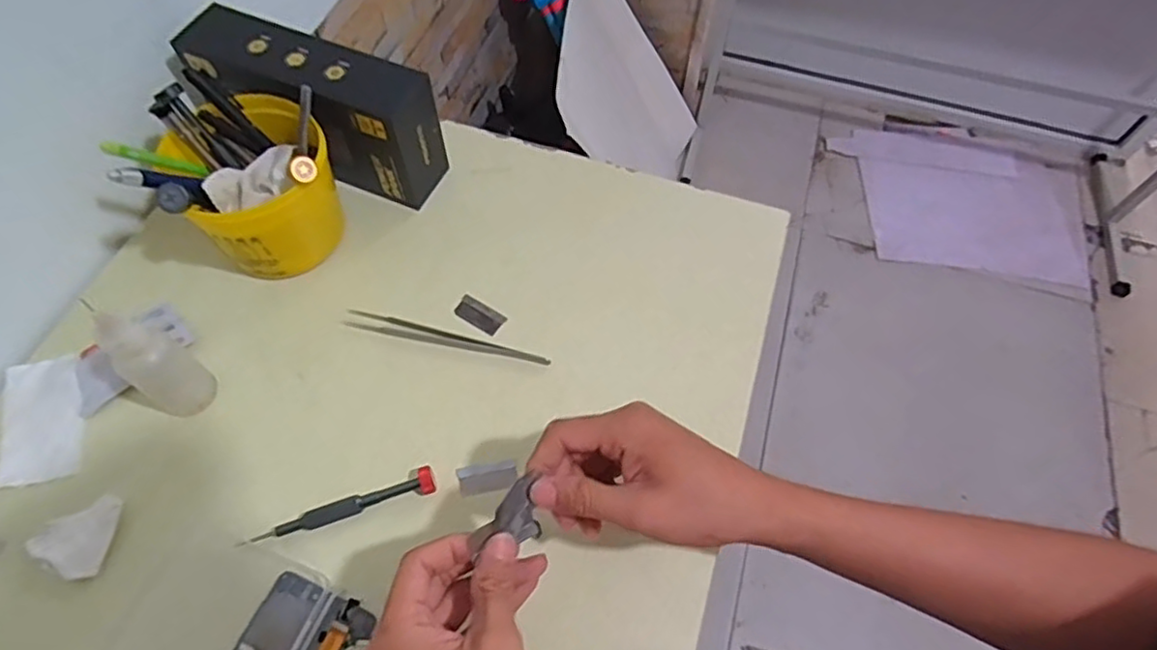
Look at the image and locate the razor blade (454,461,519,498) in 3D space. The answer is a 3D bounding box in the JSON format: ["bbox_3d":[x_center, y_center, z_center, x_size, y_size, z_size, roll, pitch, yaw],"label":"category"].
[{"bbox_3d":[-0.061,0.102,0.431,0.038,0.004,0.020,-10,63,-7],"label":"razor blade"}]

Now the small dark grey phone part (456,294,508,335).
[{"bbox_3d":[-0.075,-0.008,0.490,0.039,0.004,0.020,32,65,14],"label":"small dark grey phone part"}]

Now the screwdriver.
[{"bbox_3d":[-0.152,0.115,0.410,0.120,0.014,0.016,-14,63,-9],"label":"screwdriver"}]

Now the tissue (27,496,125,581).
[{"bbox_3d":[-0.314,0.131,0.399,0.047,0.008,0.049,2,62,-1],"label":"tissue"}]

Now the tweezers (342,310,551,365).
[{"bbox_3d":[-0.098,0.011,0.477,0.152,0.004,0.014,13,62,5],"label":"tweezers"}]

